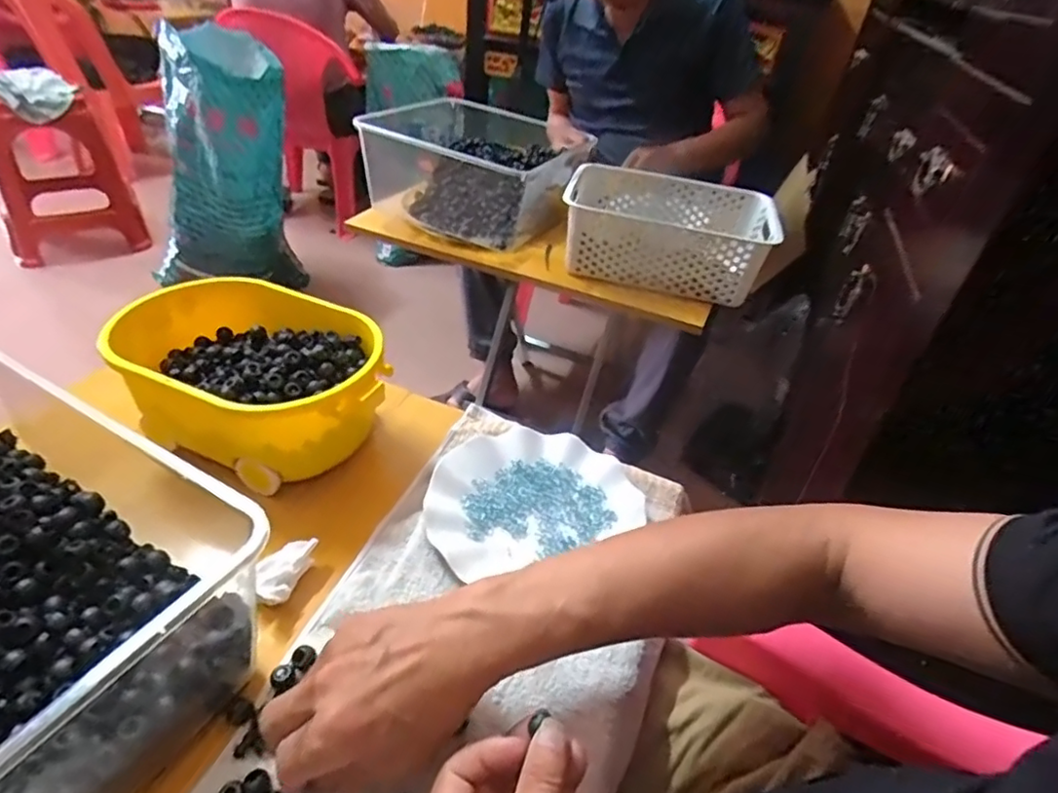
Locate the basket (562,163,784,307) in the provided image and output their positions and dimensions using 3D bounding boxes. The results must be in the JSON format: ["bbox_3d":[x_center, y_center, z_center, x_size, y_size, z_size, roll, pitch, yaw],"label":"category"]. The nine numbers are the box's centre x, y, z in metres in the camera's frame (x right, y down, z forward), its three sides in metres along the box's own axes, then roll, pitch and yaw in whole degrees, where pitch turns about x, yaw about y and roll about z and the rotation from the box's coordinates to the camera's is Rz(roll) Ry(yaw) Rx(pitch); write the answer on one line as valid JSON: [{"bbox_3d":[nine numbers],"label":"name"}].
[{"bbox_3d":[0.208,-0.250,0.922,0.302,0.107,0.201,13,38,8],"label":"basket"}]

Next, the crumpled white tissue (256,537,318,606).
[{"bbox_3d":[-0.182,0.127,0.442,0.028,0.022,0.058,11,38,5],"label":"crumpled white tissue"}]

